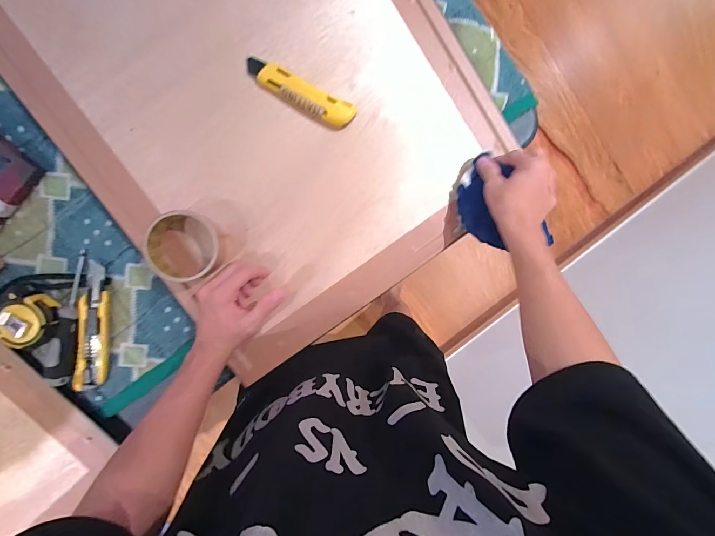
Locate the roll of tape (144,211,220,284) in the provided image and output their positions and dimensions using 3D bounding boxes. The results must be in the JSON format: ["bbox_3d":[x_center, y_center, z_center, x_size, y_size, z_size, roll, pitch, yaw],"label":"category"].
[{"bbox_3d":[-0.213,-0.026,0.435,0.081,0.048,0.084,-1,95,-6],"label":"roll of tape"}]

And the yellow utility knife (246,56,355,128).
[{"bbox_3d":[-0.073,-0.225,0.451,0.145,0.023,0.036,26,91,-8],"label":"yellow utility knife"}]

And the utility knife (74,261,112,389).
[{"bbox_3d":[-0.340,0.076,0.452,0.034,0.013,0.163,5,93,-9],"label":"utility knife"}]

